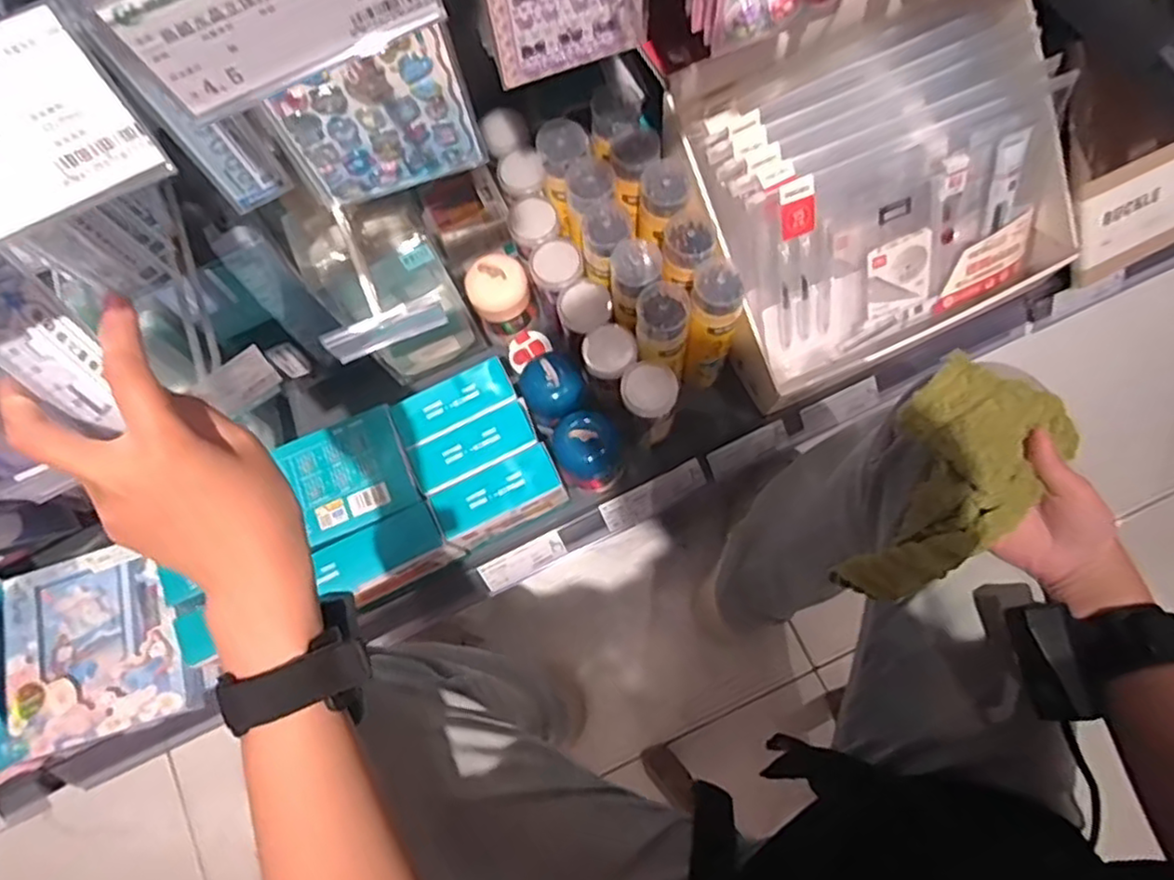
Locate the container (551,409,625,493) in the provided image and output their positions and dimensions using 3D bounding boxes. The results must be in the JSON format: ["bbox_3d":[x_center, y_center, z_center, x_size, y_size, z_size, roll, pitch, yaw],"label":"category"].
[{"bbox_3d":[0.001,0.010,0.687,0.066,0.103,0.069,0,76,1],"label":"container"}]

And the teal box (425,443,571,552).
[{"bbox_3d":[-0.083,0.061,0.682,0.121,0.085,0.056,-26,77,-5],"label":"teal box"}]

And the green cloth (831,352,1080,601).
[{"bbox_3d":[0.237,0.037,0.434,0.097,0.050,0.168,27,97,8],"label":"green cloth"}]

